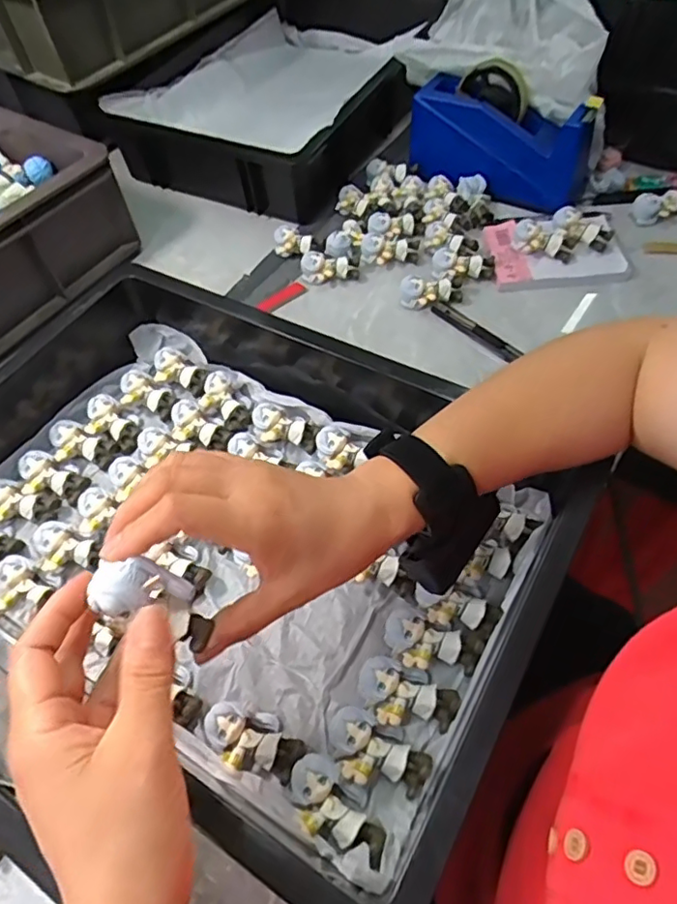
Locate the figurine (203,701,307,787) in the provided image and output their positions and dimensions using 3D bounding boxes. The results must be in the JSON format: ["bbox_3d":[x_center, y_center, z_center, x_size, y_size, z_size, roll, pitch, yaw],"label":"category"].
[{"bbox_3d":[-0.054,0.185,0.372,0.061,0.024,0.036,26,62,21],"label":"figurine"}]

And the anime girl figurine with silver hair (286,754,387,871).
[{"bbox_3d":[0.000,0.206,0.334,0.064,0.023,0.035,31,63,23],"label":"anime girl figurine with silver hair"}]

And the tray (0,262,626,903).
[{"bbox_3d":[-0.104,0.035,0.444,0.508,0.089,0.339,25,61,20],"label":"tray"}]

